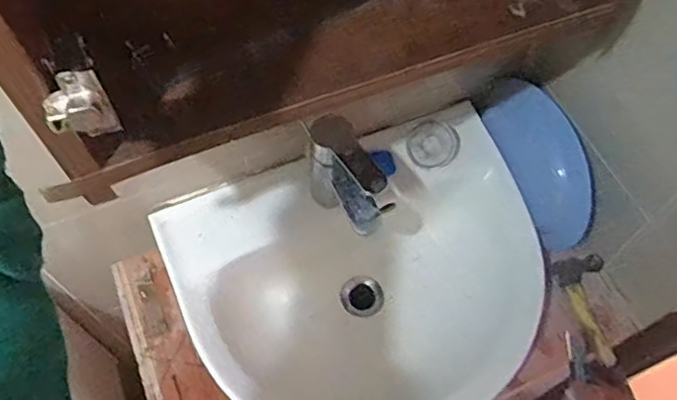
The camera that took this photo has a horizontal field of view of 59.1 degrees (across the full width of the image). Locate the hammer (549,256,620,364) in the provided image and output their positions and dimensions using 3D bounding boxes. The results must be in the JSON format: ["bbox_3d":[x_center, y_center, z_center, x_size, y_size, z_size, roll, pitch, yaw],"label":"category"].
[{"bbox_3d":[0.340,0.137,0.783,0.064,0.020,0.143,-17,62,-9],"label":"hammer"}]

